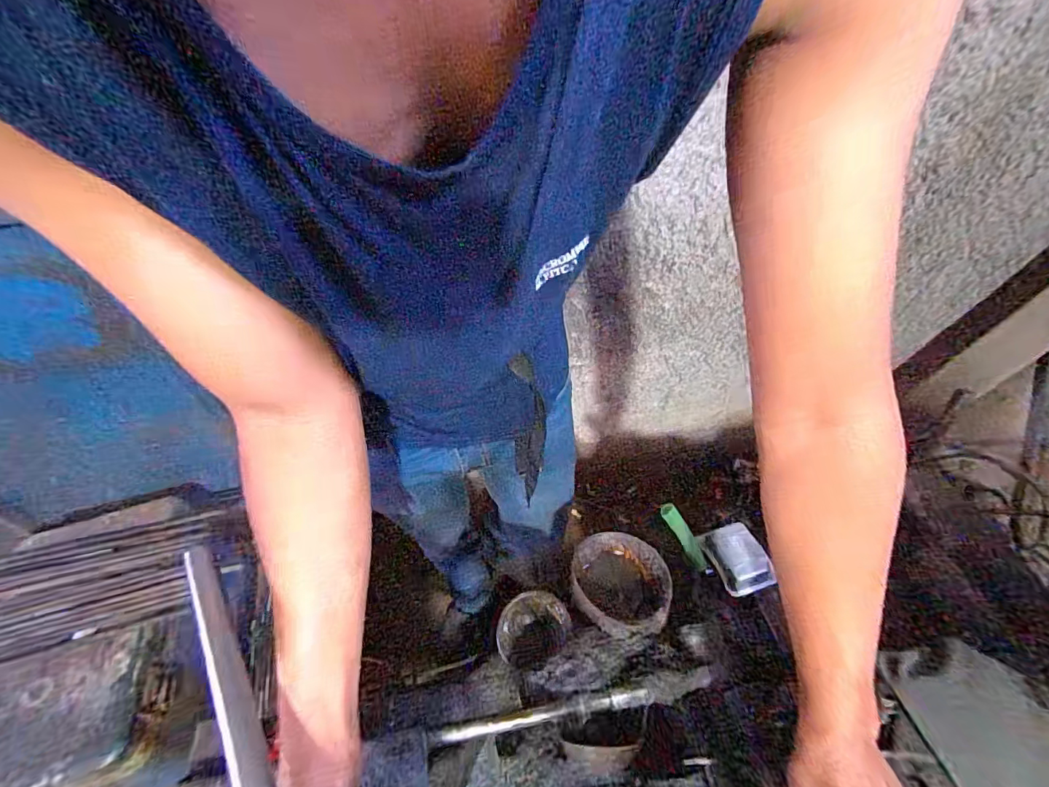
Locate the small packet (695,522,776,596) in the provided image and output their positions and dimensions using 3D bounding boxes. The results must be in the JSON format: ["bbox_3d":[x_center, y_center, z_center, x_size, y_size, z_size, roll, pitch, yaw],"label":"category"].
[{"bbox_3d":[0.271,0.208,0.567,0.061,0.030,0.084,-11,49,-10],"label":"small packet"}]

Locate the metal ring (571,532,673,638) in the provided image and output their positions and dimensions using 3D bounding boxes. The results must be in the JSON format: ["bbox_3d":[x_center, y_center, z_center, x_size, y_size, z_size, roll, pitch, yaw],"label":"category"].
[{"bbox_3d":[0.117,0.240,0.548,0.115,0.045,0.130,-5,31,0],"label":"metal ring"}]

